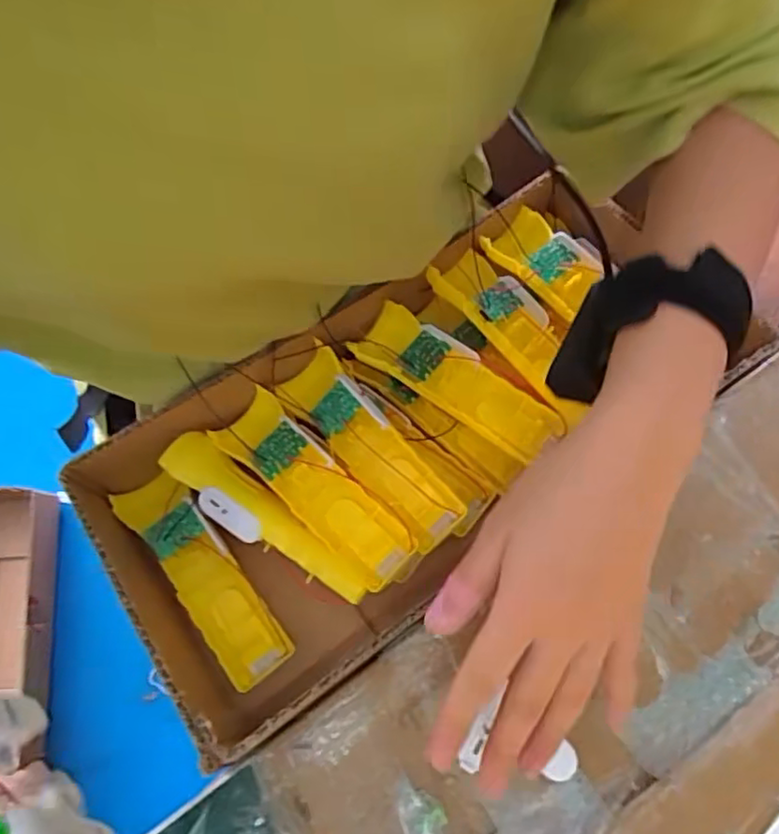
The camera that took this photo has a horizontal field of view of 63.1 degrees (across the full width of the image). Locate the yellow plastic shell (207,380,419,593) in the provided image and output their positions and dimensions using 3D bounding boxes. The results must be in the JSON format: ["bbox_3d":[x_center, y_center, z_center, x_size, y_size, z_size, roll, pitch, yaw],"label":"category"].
[{"bbox_3d":[-0.050,0.046,0.428,0.159,0.038,0.049,42,78,9],"label":"yellow plastic shell"}]

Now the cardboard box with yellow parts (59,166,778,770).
[{"bbox_3d":[0.016,0.001,0.427,0.419,0.077,0.200,-36,79,-10],"label":"cardboard box with yellow parts"}]

